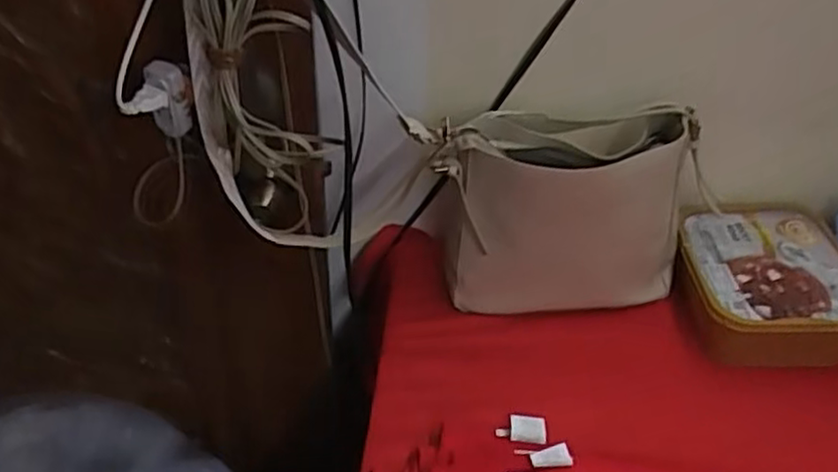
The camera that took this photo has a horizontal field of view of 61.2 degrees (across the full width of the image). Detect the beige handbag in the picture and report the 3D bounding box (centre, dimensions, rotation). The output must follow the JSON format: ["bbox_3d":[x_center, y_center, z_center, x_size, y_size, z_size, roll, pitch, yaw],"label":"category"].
[{"bbox_3d":[0.156,-0.021,0.792,0.284,0.217,0.129,-7,39,-12],"label":"beige handbag"}]

